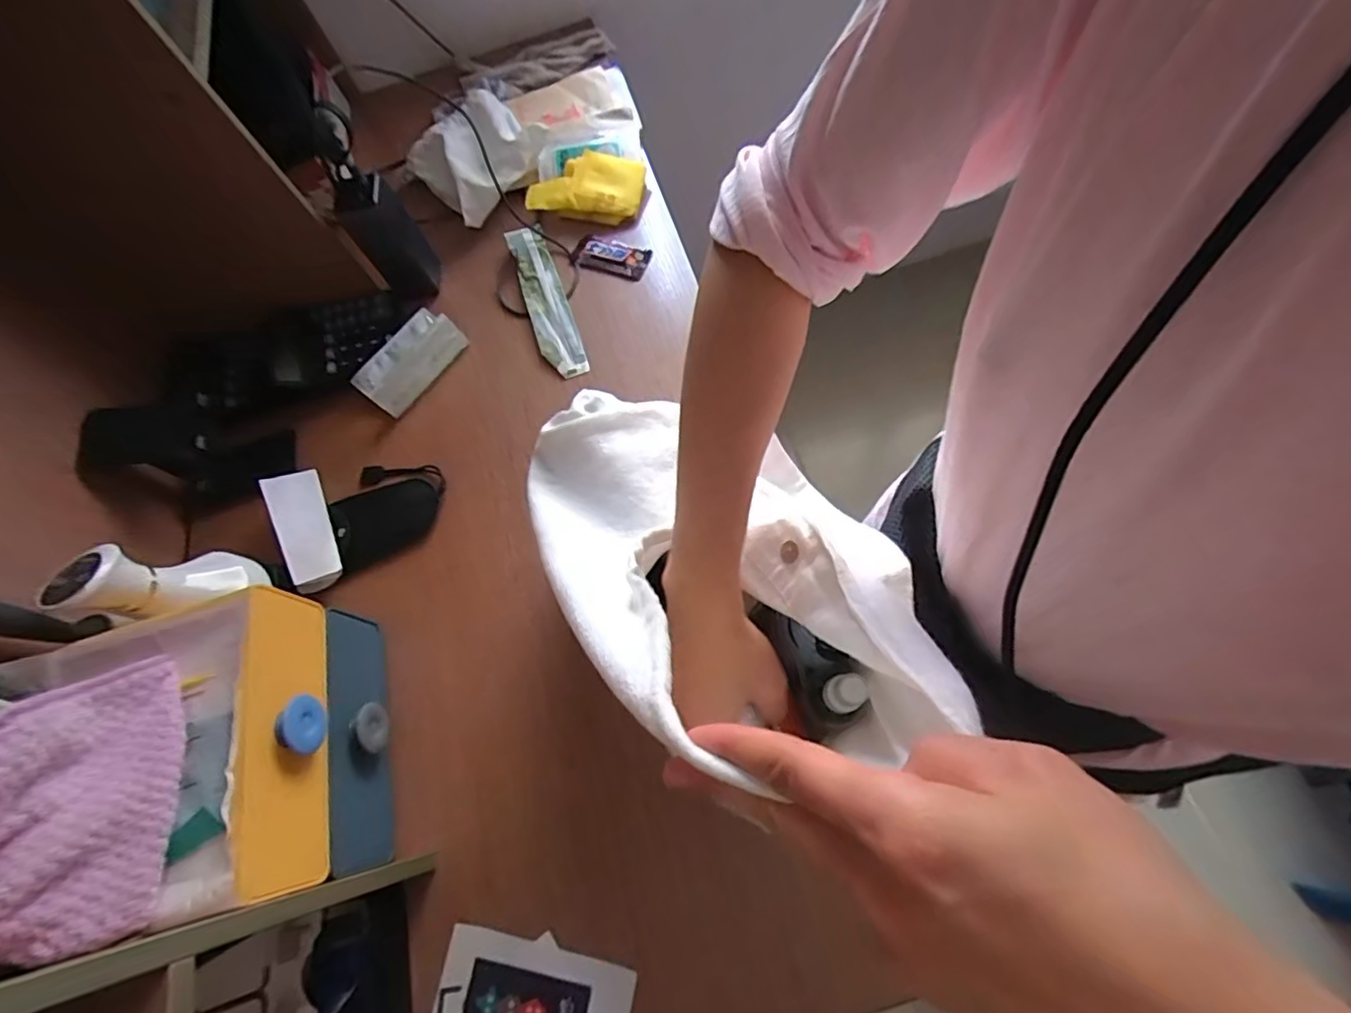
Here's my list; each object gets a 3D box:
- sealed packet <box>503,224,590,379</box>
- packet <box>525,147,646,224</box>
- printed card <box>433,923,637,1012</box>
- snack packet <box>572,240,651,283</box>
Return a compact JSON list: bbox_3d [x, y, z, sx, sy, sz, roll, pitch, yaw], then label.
[{"bbox_3d":[-0.144,-0.231,0.653,0.044,0.010,0.203,-21,66,0],"label":"sealed packet"},{"bbox_3d":[-0.102,-0.377,0.688,0.124,0.029,0.081,3,68,10],"label":"packet"},{"bbox_3d":[-0.102,0.356,0.415,0.136,0.007,0.078,9,67,10],"label":"printed card"},{"bbox_3d":[-0.075,-0.284,0.668,0.091,0.008,0.042,17,71,15],"label":"snack packet"}]

